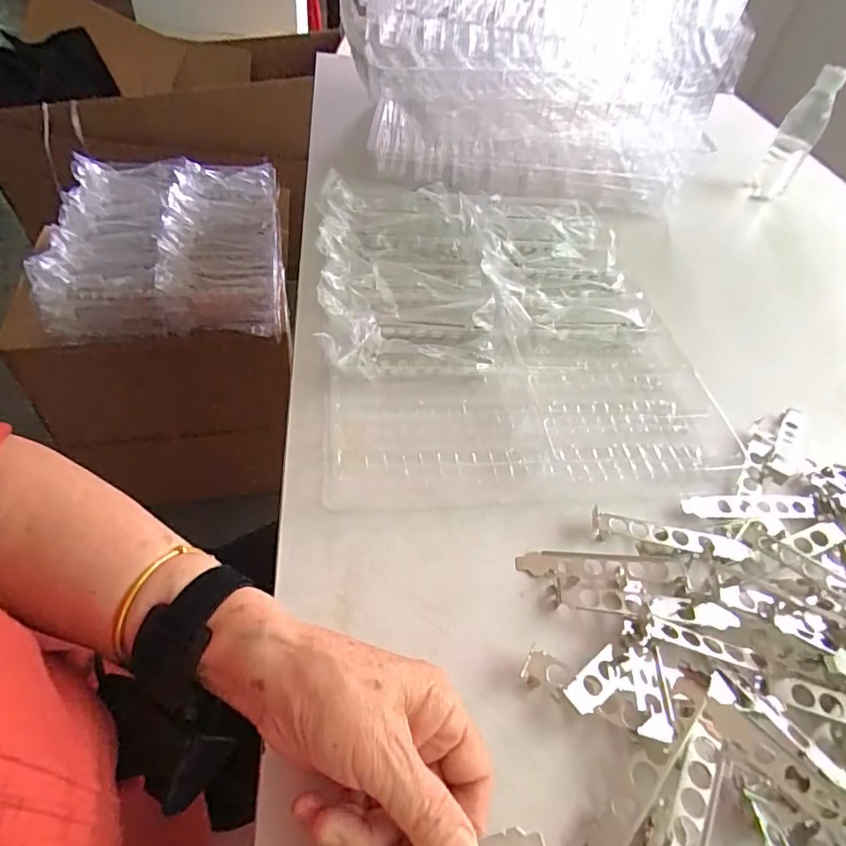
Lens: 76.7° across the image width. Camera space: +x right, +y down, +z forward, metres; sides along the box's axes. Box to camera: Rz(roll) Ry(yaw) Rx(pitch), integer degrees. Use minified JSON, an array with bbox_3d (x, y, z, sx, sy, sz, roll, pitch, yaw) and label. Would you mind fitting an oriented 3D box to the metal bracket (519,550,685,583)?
[{"bbox_3d":[0.126,0.102,0.382,0.118,0.008,0.020,5,49,-2],"label":"metal bracket"}]

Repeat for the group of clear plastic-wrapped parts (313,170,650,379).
[{"bbox_3d":[0.056,-0.171,0.577,0.328,0.052,0.311,-3,50,-10],"label":"group of clear plastic-wrapped parts"}]

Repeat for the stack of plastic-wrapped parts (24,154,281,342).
[{"bbox_3d":[-0.428,-0.318,0.941,0.342,0.113,0.402,-2,50,-10],"label":"stack of plastic-wrapped parts"}]

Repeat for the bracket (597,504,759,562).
[{"bbox_3d":[0.187,0.084,0.402,0.119,0.009,0.021,10,49,2],"label":"bracket"}]

